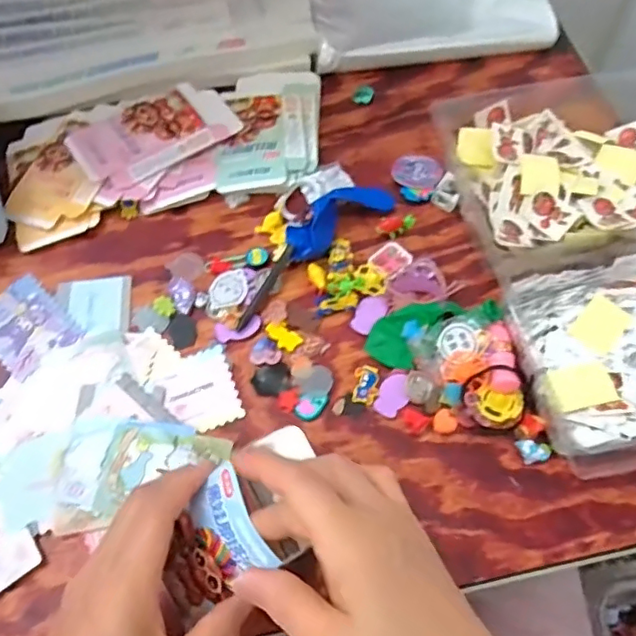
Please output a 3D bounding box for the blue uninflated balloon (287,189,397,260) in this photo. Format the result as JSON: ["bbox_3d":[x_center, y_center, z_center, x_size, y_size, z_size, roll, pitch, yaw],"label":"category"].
[{"bbox_3d":[0.016,-0.091,0.495,0.109,0.017,0.043,-33,68,-13],"label":"blue uninflated balloon"}]

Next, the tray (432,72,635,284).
[{"bbox_3d":[0.219,-0.130,0.492,0.207,0.048,0.200,-11,65,-3],"label":"tray"}]

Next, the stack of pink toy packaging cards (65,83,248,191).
[{"bbox_3d":[-0.154,-0.176,0.541,0.145,0.015,0.085,-34,68,-13],"label":"stack of pink toy packaging cards"}]

